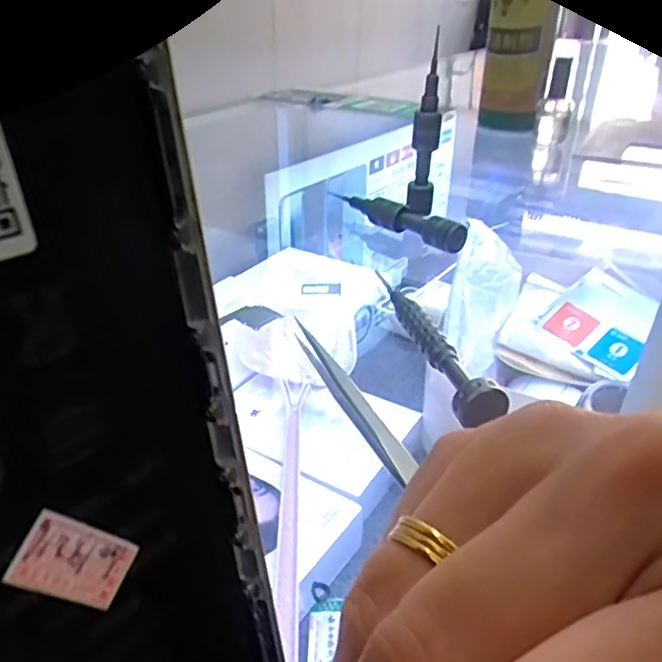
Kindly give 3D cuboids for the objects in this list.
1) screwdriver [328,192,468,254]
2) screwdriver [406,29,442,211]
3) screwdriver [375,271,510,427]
[{"bbox_3d":[0.039,-0.070,0.375,0.016,0.015,0.098,-25,38,-37],"label":"screwdriver"},{"bbox_3d":[0.060,-0.127,0.384,0.017,0.104,0.014,4,30,7],"label":"screwdriver"},{"bbox_3d":[0.041,-0.002,0.255,0.016,0.012,0.112,-6,30,-11],"label":"screwdriver"}]

